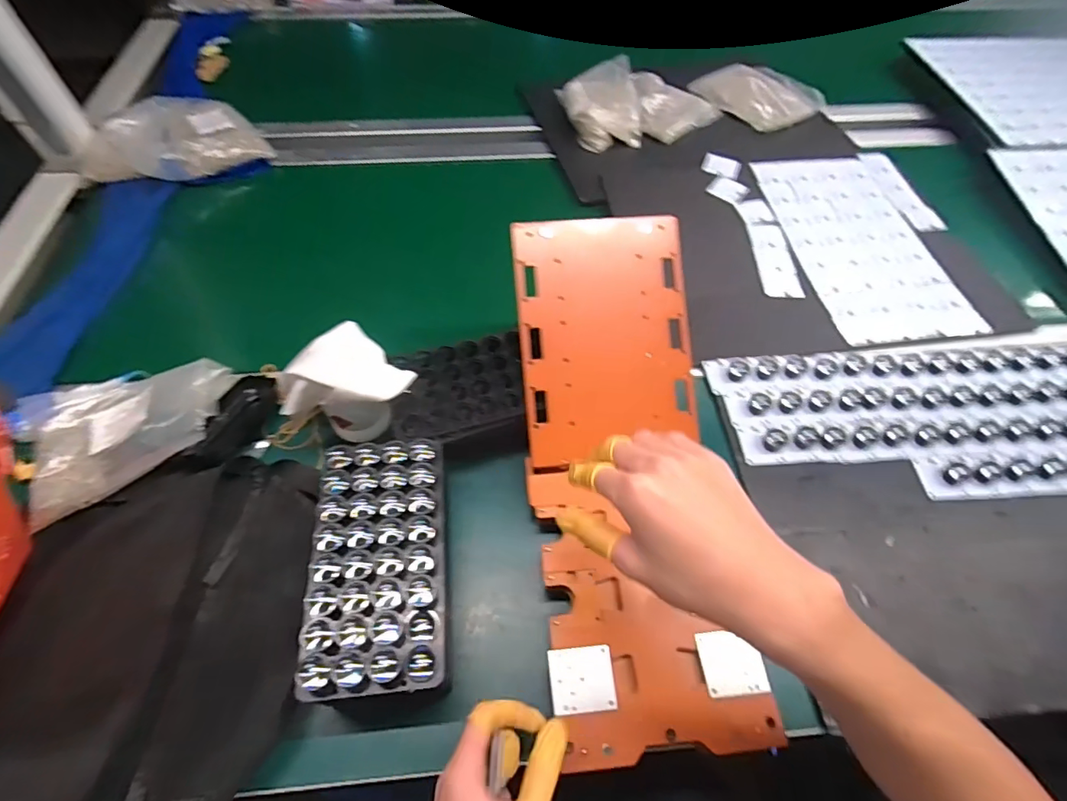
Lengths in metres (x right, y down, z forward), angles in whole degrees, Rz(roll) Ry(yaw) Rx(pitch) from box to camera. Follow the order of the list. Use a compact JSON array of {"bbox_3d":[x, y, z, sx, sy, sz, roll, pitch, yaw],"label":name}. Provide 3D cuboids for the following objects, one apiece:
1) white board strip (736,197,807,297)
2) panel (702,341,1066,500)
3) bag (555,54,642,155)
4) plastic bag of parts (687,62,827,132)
[{"bbox_3d":[0.329,-0.213,0.717,0.053,0.008,0.191,-3,59,3],"label":"white board strip"},{"bbox_3d":[0.439,0.014,0.557,0.463,0.014,0.179,-1,57,-2],"label":"panel"},{"bbox_3d":[0.117,-0.488,0.855,0.127,0.057,0.166,-10,58,-7],"label":"bag"},{"bbox_3d":[0.395,-0.540,0.903,0.183,0.034,0.188,-31,63,-19],"label":"plastic bag of parts"}]

